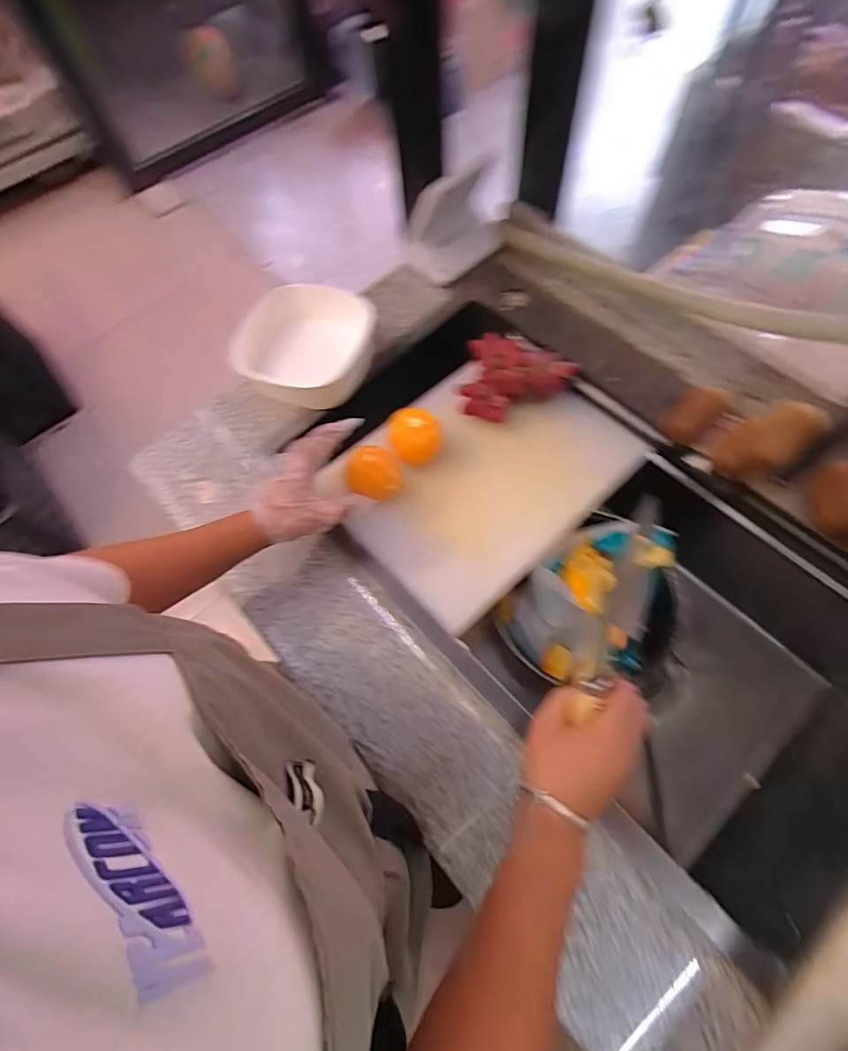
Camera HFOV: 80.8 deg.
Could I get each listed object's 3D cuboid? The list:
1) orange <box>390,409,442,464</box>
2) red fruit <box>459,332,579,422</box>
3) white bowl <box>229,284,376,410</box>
[{"bbox_3d":[-0.012,-0.112,0.619,0.061,0.048,0.066,-14,65,-2],"label":"orange"},{"bbox_3d":[0.121,-0.191,0.653,0.142,0.054,0.103,6,66,7],"label":"red fruit"},{"bbox_3d":[-0.169,-0.249,0.673,0.180,0.050,0.157,7,66,8],"label":"white bowl"}]

